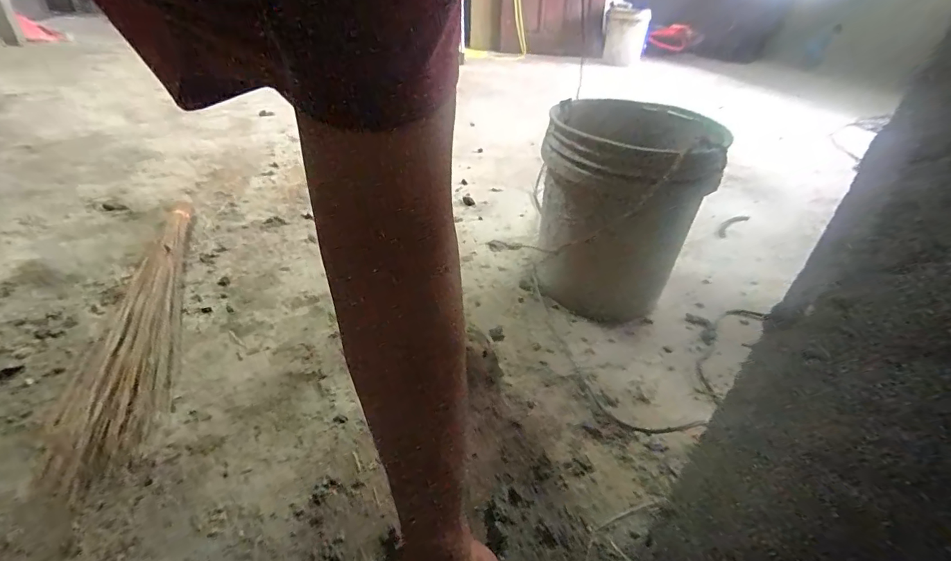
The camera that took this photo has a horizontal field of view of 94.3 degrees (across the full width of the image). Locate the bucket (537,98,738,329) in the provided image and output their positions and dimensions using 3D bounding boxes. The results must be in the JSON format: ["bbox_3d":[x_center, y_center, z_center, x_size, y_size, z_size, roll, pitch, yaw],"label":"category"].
[{"bbox_3d":[0.263,-0.130,0.816,0.270,0.317,0.282,19,36,21],"label":"bucket"}]

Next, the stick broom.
[{"bbox_3d":[-0.563,0.039,0.735,0.130,0.038,0.733,-11,37,-22],"label":"stick broom"}]

